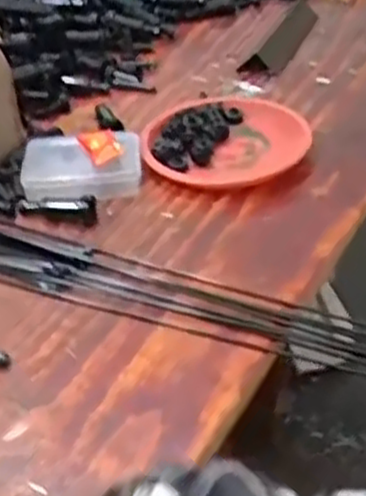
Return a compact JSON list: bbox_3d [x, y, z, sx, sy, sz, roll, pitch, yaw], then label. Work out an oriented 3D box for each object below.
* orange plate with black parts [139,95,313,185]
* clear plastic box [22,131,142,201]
[{"bbox_3d":[0.035,-0.108,0.745,0.153,0.022,0.138,-9,39,-7],"label":"orange plate with black parts"},{"bbox_3d":[-0.092,-0.072,0.694,0.106,0.024,0.078,-2,39,1],"label":"clear plastic box"}]

